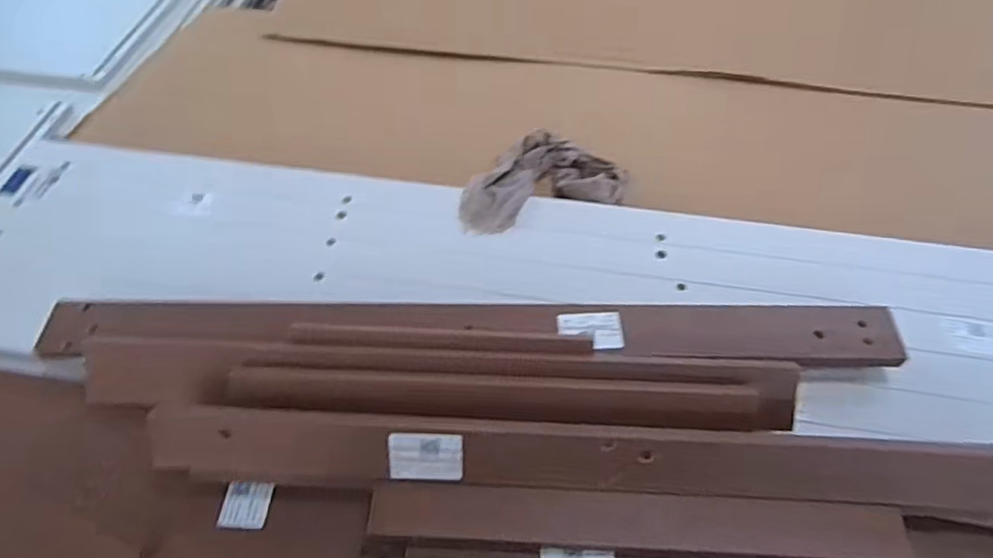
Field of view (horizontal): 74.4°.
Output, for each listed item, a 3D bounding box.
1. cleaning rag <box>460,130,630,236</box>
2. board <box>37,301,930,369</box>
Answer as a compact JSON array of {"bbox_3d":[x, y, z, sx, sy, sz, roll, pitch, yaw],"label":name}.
[{"bbox_3d":[0.047,-0.129,0.826,0.221,0.038,0.155,-19,56,-12],"label":"cleaning rag"},{"bbox_3d":[-0.027,0.051,0.637,0.814,0.016,0.068,0,53,1],"label":"board"}]

